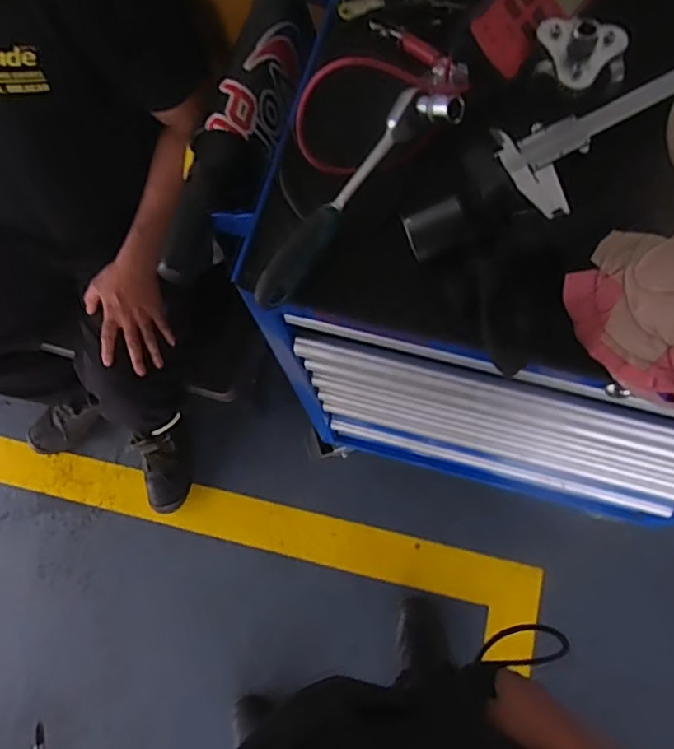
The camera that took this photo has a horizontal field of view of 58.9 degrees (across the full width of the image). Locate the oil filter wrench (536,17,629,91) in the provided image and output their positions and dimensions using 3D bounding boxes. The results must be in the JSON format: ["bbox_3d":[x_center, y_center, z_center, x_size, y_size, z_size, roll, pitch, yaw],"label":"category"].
[{"bbox_3d":[0.207,-0.272,0.508,0.072,0.042,0.059,12,75,7],"label":"oil filter wrench"}]

